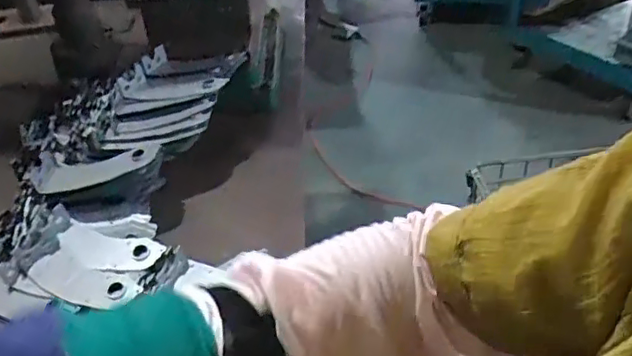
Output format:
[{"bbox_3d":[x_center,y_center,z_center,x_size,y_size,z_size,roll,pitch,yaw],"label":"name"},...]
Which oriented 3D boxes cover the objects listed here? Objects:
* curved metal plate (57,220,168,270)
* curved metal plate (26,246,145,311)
[{"bbox_3d":[-0.297,0.100,0.856,0.155,0.019,0.067,9,41,14],"label":"curved metal plate"},{"bbox_3d":[-0.317,0.137,0.808,0.148,0.017,0.066,11,42,16],"label":"curved metal plate"}]

